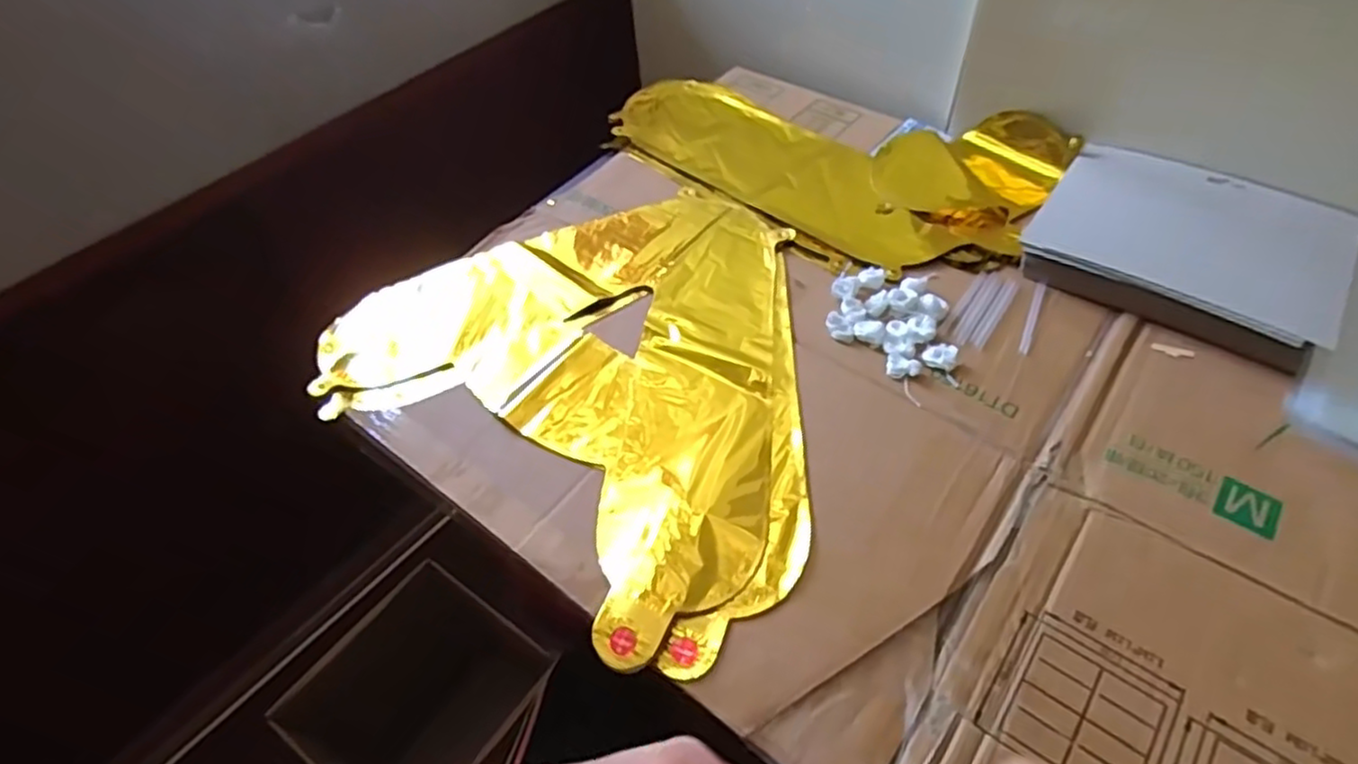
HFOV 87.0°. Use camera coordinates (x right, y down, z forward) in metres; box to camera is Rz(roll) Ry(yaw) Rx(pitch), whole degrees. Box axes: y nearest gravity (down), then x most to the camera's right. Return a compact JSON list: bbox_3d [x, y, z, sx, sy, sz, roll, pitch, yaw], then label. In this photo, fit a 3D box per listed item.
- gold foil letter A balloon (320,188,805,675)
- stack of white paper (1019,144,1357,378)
[{"bbox_3d":[-0.044,-0.025,0.555,0.402,0.029,0.341,31,60,26],"label":"gold foil letter A balloon"},{"bbox_3d":[0.394,-0.110,0.556,0.203,0.023,0.167,30,60,24],"label":"stack of white paper"}]

